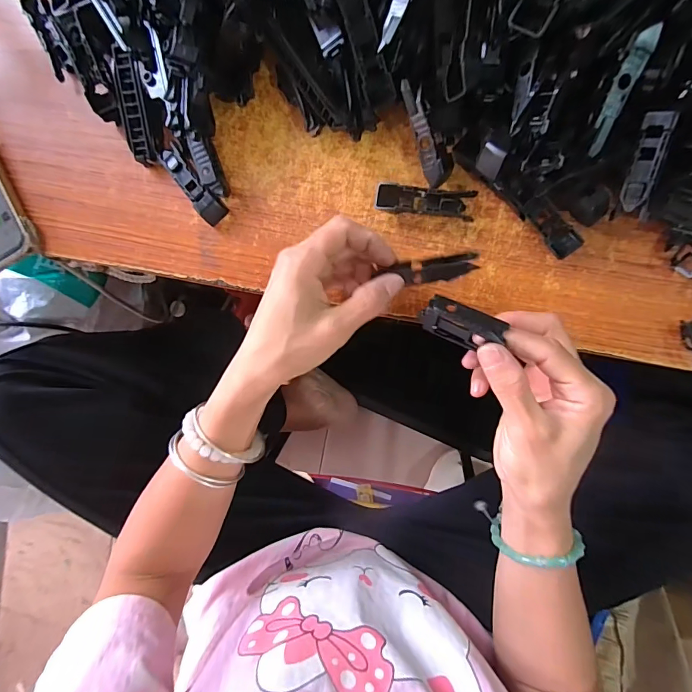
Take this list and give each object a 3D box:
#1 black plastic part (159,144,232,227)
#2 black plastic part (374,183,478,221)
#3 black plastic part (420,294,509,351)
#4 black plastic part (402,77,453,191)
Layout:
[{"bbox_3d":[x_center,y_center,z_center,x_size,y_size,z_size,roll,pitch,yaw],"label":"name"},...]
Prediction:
[{"bbox_3d":[-0.116,-0.122,0.307,0.017,0.016,0.064,-38,89,9],"label":"black plastic part"},{"bbox_3d":[0.055,-0.101,0.285,0.067,0.014,0.018,9,96,7],"label":"black plastic part"},{"bbox_3d":[0.065,-0.012,0.233,0.041,0.021,0.021,25,98,5],"label":"black plastic part"},{"bbox_3d":[0.052,-0.136,0.262,0.017,0.009,0.064,-23,111,9],"label":"black plastic part"}]

